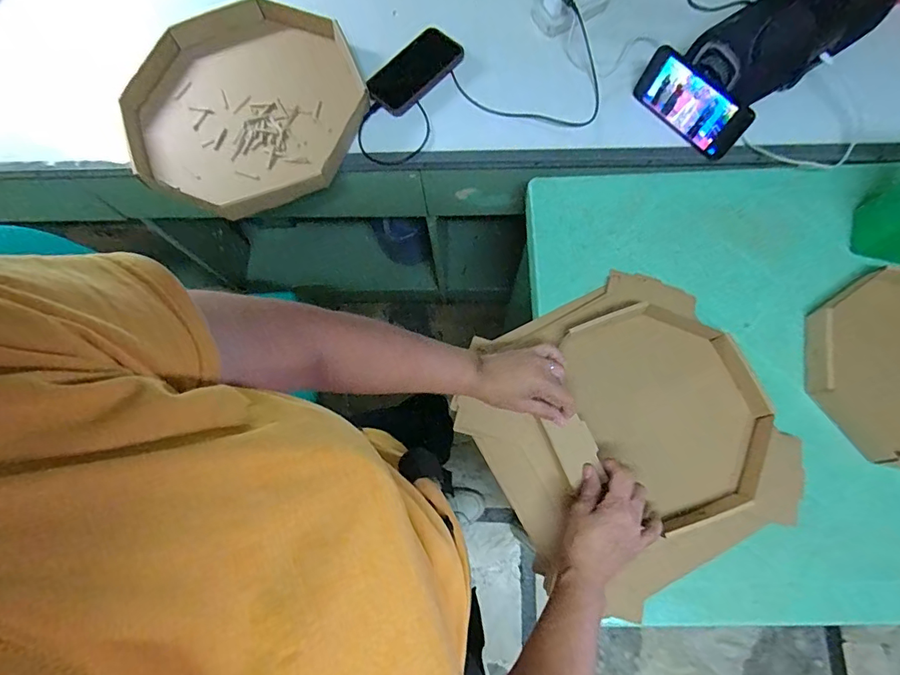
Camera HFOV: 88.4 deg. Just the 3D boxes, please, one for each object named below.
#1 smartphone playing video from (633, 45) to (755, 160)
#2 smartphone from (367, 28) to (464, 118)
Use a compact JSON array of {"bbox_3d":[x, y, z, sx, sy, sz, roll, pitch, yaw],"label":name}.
[{"bbox_3d":[0.341,-0.331,0.661,0.013,0.076,0.164,-32,74,-31],"label":"smartphone playing video"},{"bbox_3d":[-0.056,-0.417,0.724,0.151,0.015,0.079,-45,81,2],"label":"smartphone"}]

